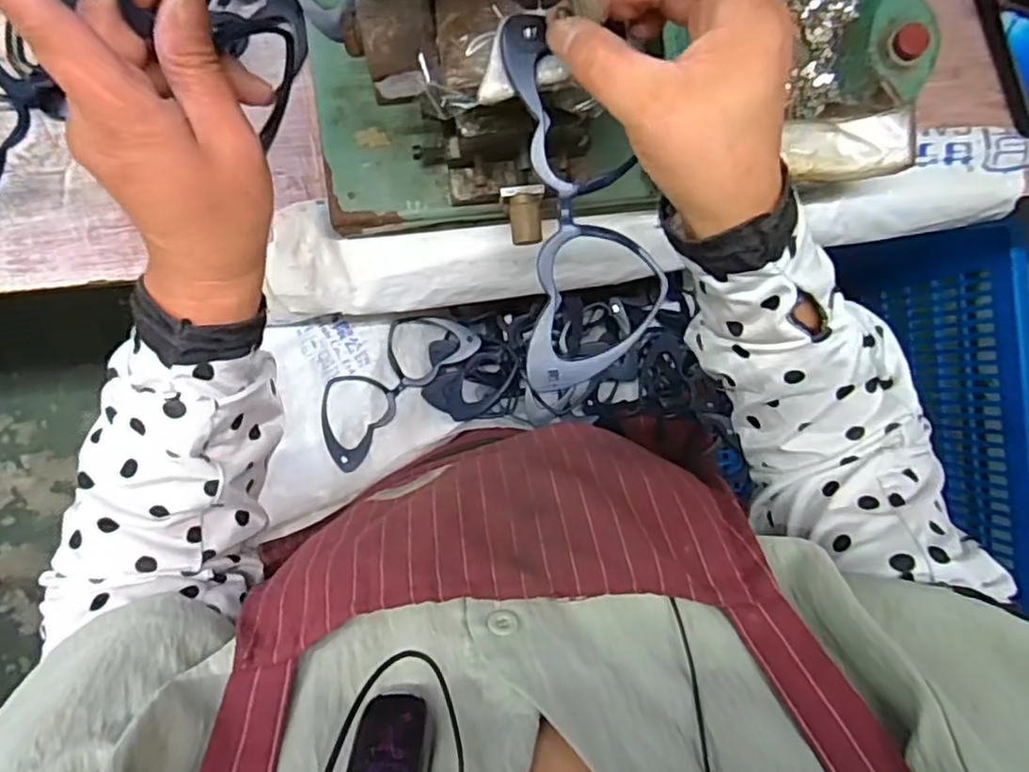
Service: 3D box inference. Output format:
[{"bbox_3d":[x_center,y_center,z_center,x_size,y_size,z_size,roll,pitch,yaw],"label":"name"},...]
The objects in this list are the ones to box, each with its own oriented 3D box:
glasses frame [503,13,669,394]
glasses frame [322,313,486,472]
[{"bbox_3d":[0.028,-0.075,0.276,0.062,0.014,0.148,-10,99,-3],"label":"glasses frame"},{"bbox_3d":[-0.100,-0.005,0.532,0.149,0.016,0.063,-44,95,-15],"label":"glasses frame"}]

